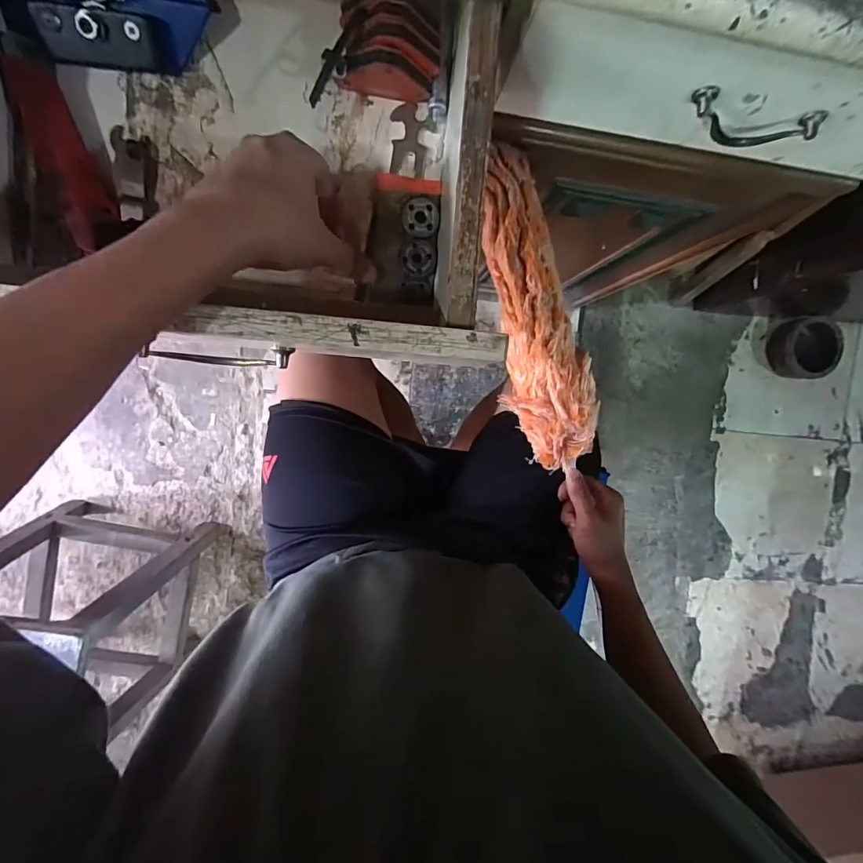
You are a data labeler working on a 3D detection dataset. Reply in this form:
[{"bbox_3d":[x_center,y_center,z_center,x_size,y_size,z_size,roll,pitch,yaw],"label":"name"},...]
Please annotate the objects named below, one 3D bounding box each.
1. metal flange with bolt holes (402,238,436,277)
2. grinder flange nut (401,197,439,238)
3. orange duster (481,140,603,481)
[{"bbox_3d":[-0.010,-0.138,0.348,0.026,0.006,0.028,1,95,-8],"label":"metal flange with bolt holes"},{"bbox_3d":[-0.009,-0.168,0.343,0.028,0.004,0.030,2,95,-8],"label":"grinder flange nut"},{"bbox_3d":[0.110,-0.122,0.465,0.085,0.053,0.330,-15,100,-3],"label":"orange duster"}]

